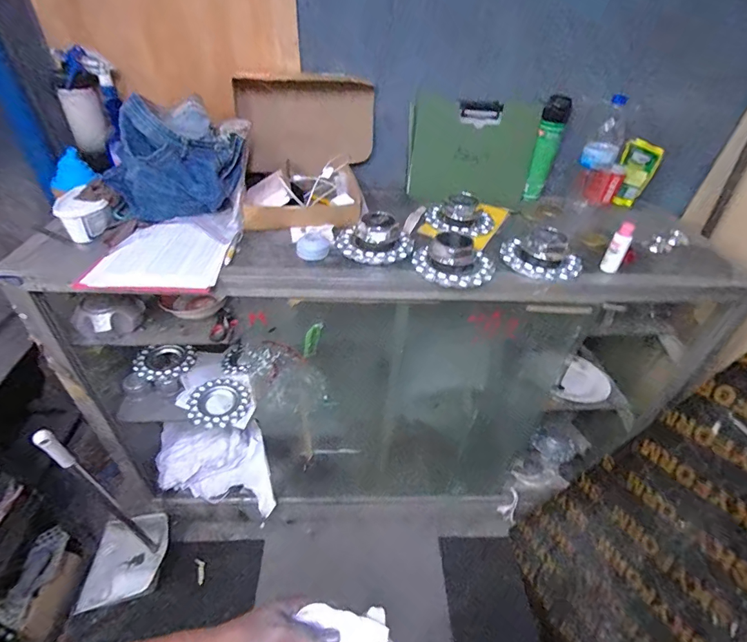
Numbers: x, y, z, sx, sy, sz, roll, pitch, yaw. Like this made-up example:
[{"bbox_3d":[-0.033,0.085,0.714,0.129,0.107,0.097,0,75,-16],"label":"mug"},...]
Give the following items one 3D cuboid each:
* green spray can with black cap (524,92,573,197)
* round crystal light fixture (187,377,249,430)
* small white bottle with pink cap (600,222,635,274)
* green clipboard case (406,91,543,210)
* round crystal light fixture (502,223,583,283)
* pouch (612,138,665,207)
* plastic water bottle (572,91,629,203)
[{"bbox_3d":[0.438,-0.438,1.025,0.057,0.238,0.051,-19,48,-23],"label":"green spray can with black cap"},{"bbox_3d":[-0.443,0.235,1.134,0.166,0.032,0.155,3,43,-2],"label":"round crystal light fixture"},{"bbox_3d":[0.497,-0.147,0.807,0.036,0.097,0.034,29,48,23],"label":"small white bottle with pink cap"},{"bbox_3d":[0.249,-0.431,1.035,0.322,0.255,0.041,4,35,-5],"label":"green clipboard case"},{"bbox_3d":[0.351,-0.145,0.823,0.159,0.062,0.134,21,46,16],"label":"round crystal light fixture"},{"bbox_3d":[0.701,-0.395,1.073,0.090,0.162,0.024,22,36,13],"label":"pouch"},{"bbox_3d":[0.553,-0.408,0.971,0.073,0.244,0.068,25,47,20],"label":"plastic water bottle"}]

